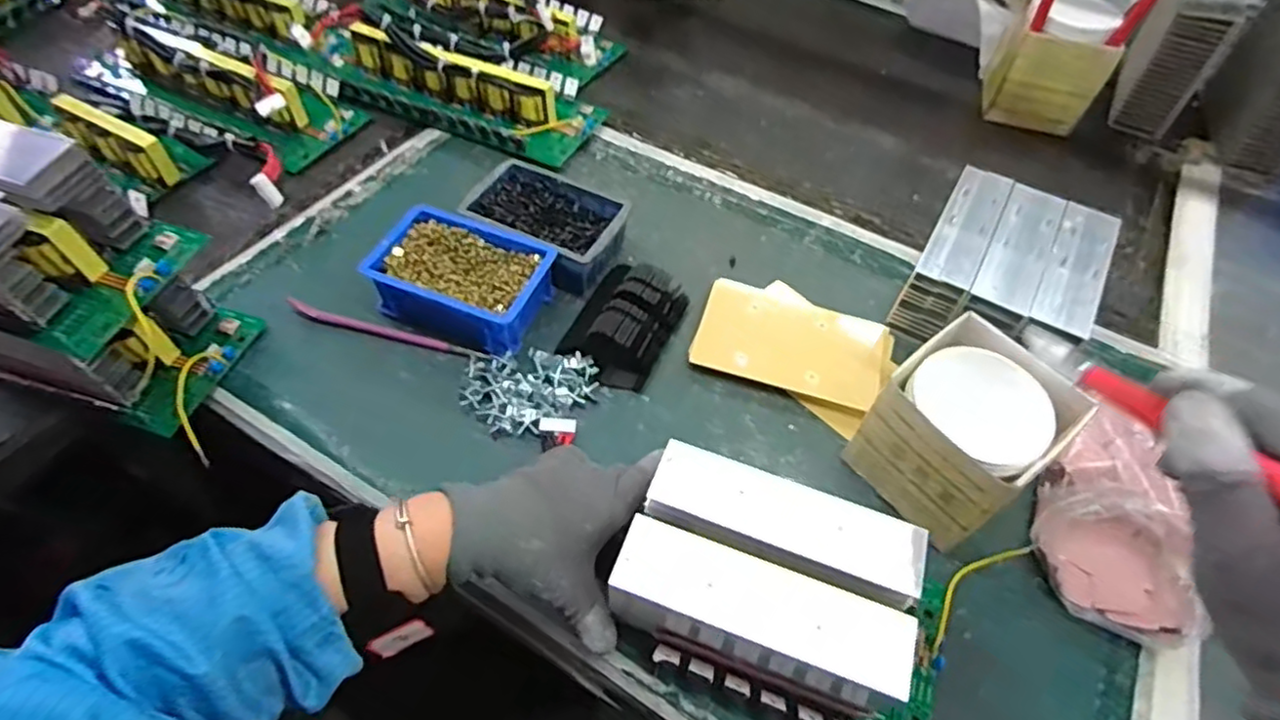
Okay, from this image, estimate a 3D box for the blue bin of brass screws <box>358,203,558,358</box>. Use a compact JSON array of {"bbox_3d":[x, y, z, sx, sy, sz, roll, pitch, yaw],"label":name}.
[{"bbox_3d":[-0.156,-0.073,0.585,0.141,0.050,0.107,22,56,13],"label":"blue bin of brass screws"}]

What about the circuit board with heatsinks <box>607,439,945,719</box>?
[{"bbox_3d":[0.096,0.152,0.415,0.207,0.089,0.117,19,56,10],"label":"circuit board with heatsinks"}]

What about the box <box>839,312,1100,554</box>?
[{"bbox_3d":[0.235,0.052,0.483,0.109,0.101,0.107,-33,62,-23],"label":"box"}]

